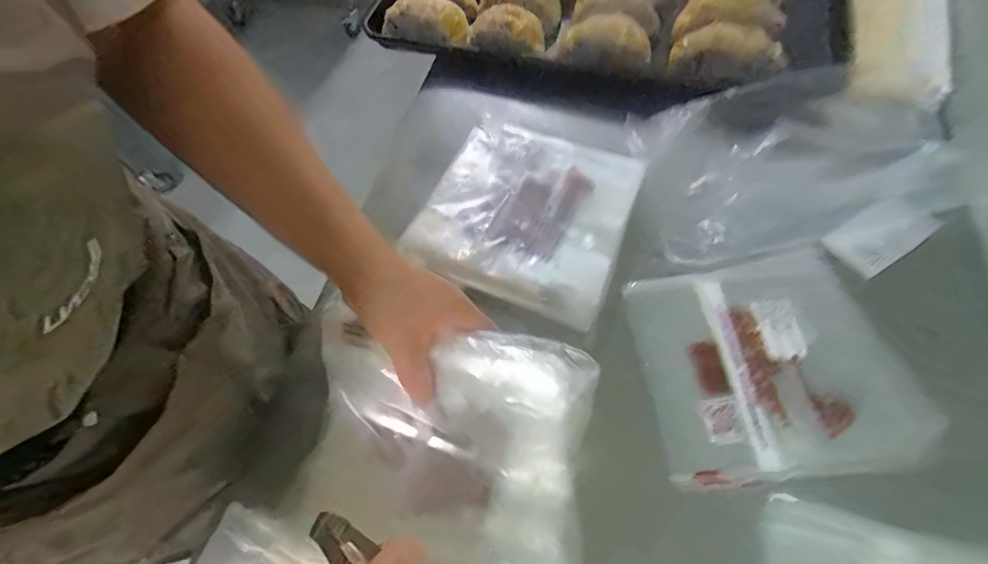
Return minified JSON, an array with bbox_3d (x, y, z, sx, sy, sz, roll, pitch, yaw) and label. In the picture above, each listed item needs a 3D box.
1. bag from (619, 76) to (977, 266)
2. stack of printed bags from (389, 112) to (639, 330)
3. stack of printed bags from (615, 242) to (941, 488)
[{"bbox_3d":[0.306,-0.131,0.454,0.310,0.050,0.193,-12,61,-1],"label":"bag"},{"bbox_3d":[0.033,-0.070,0.438,0.185,0.021,0.197,18,65,14],"label":"stack of printed bags"},{"bbox_3d":[0.240,0.065,0.375,0.220,0.017,0.180,-9,61,1],"label":"stack of printed bags"}]

